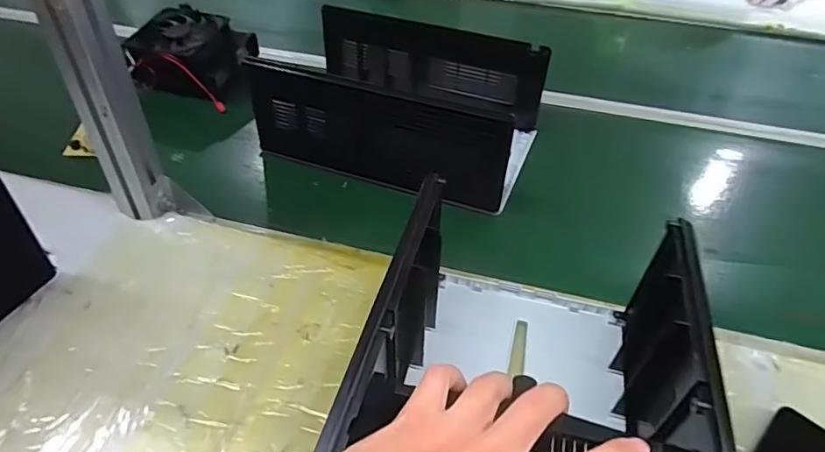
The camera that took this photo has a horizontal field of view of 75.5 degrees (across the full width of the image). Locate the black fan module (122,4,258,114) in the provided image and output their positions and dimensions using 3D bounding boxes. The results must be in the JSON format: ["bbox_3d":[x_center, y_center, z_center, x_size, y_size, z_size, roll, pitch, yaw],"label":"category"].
[{"bbox_3d":[-0.352,-0.272,0.848,0.154,0.091,0.136,11,44,11],"label":"black fan module"}]

